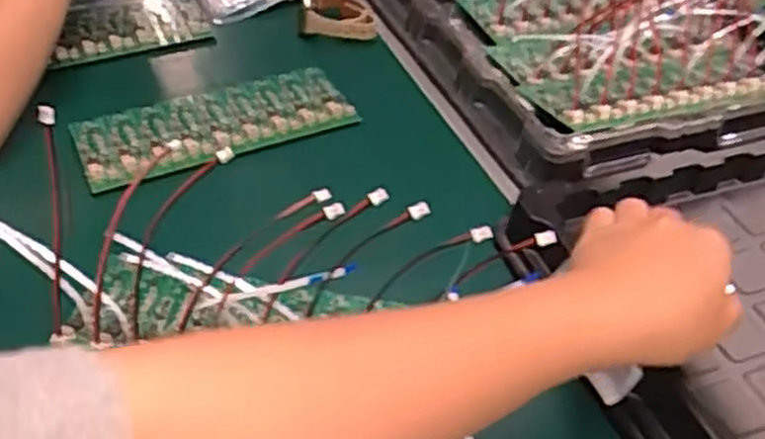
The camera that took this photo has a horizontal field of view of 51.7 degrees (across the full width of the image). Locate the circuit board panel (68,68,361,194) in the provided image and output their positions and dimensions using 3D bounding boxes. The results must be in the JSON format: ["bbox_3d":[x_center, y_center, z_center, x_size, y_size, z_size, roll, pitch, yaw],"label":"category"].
[{"bbox_3d":[-0.122,-0.072,0.572,0.189,0.012,0.081,-17,46,-21],"label":"circuit board panel"}]

